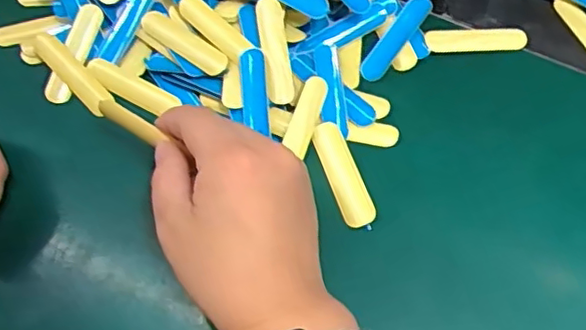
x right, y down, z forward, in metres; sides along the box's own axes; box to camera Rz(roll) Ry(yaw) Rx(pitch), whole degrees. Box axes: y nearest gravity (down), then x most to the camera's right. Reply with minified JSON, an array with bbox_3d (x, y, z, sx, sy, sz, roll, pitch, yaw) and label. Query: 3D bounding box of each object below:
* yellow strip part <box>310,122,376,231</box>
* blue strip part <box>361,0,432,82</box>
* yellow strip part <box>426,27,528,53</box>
[{"bbox_3d":[0.028,0.005,0.339,0.018,0.008,0.061,-18,65,-9],"label":"yellow strip part"},{"bbox_3d":[0.062,-0.075,0.370,0.015,0.005,0.060,36,85,16],"label":"blue strip part"},{"bbox_3d":[0.111,-0.076,0.375,0.062,0.004,0.015,-2,87,-3],"label":"yellow strip part"}]

